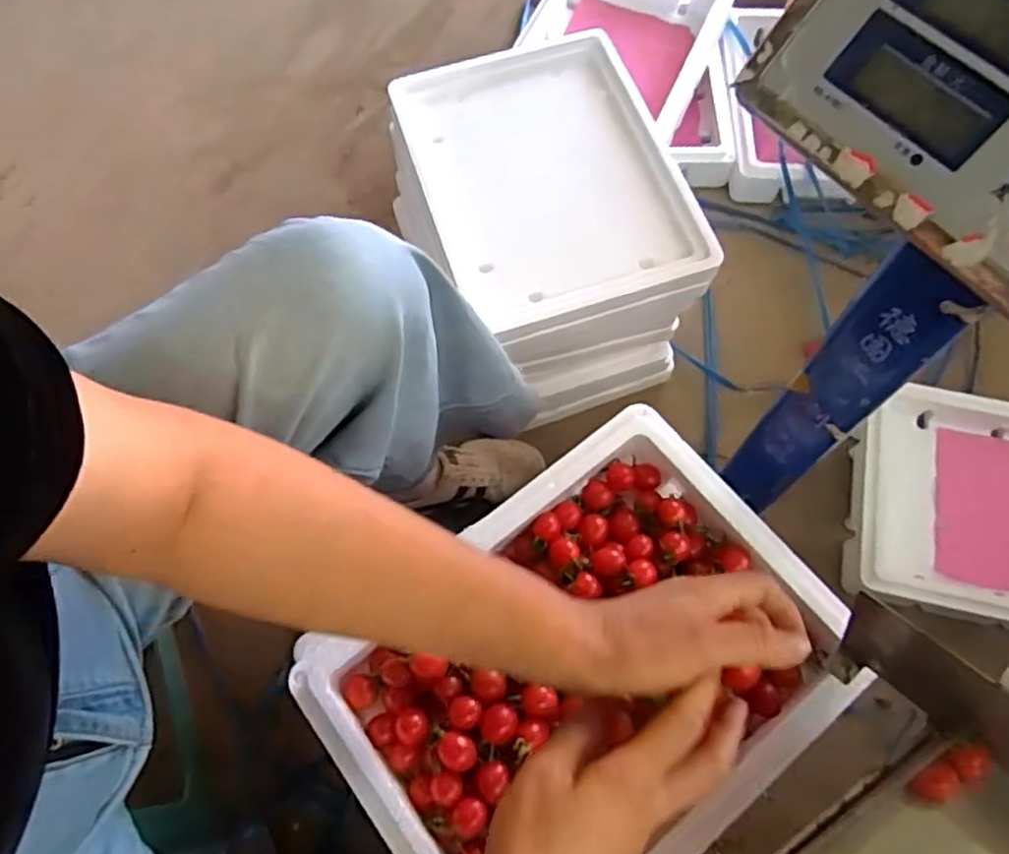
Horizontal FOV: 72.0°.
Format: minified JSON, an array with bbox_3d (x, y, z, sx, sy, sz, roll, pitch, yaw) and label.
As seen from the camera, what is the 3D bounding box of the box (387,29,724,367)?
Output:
[{"bbox_3d":[0.042,-0.257,0.775,0.285,0.086,0.349,-18,68,-5],"label":"box"}]

